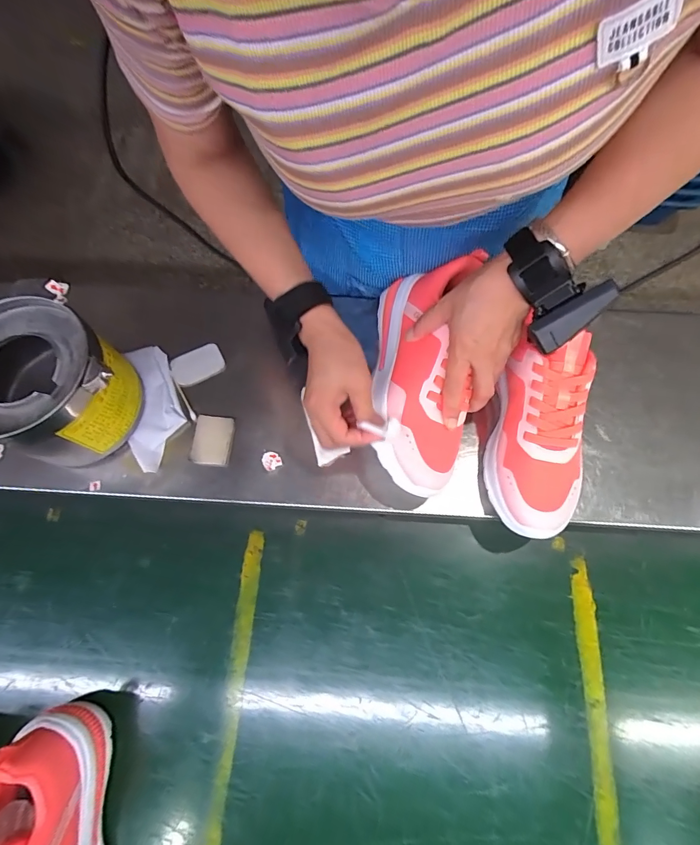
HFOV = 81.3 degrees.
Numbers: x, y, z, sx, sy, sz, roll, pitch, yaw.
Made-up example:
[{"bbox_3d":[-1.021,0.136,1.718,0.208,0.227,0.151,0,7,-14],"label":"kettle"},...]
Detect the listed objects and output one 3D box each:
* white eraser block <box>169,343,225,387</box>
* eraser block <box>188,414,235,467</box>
[{"bbox_3d":[-0.183,-0.068,0.489,0.060,0.009,0.040,-28,71,-10],"label":"white eraser block"},{"bbox_3d":[-0.154,0.019,0.454,0.043,0.007,0.057,4,69,2],"label":"eraser block"}]

